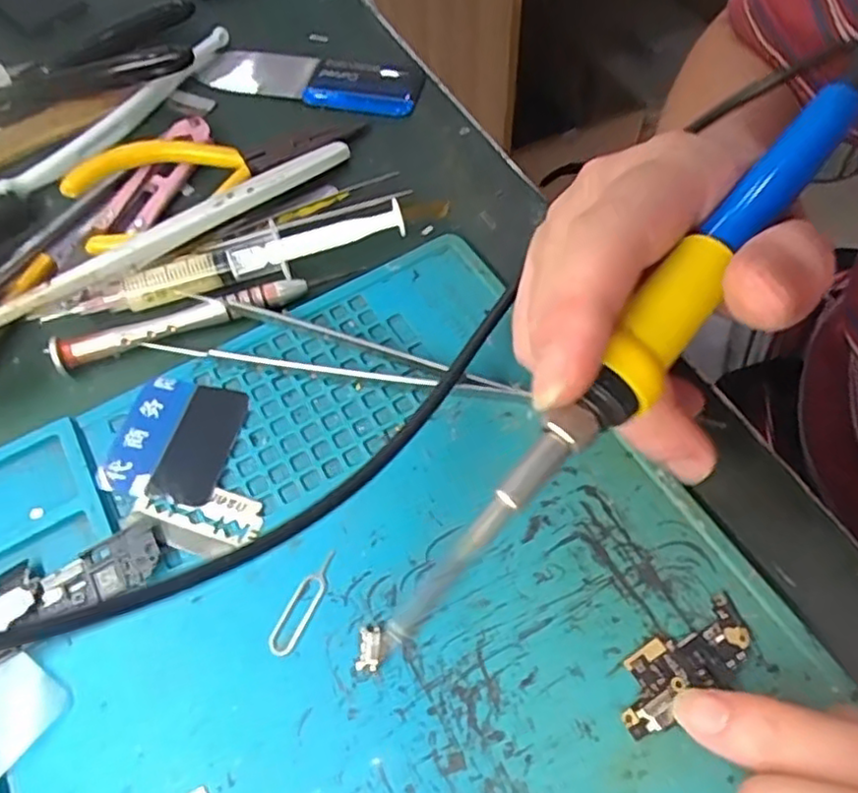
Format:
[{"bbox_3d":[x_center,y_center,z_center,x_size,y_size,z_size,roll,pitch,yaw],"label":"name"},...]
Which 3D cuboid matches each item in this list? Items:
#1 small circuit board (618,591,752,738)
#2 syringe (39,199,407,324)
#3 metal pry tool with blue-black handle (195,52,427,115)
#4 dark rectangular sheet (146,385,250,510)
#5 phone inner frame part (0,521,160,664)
[{"bbox_3d":[0.070,0.074,0.181,0.044,0.004,0.018,-33,63,-13],"label":"small circuit board"},{"bbox_3d":[-0.078,-0.054,0.257,0.137,0.012,0.022,-16,60,-6],"label":"syringe"},{"bbox_3d":[-0.057,-0.155,0.318,0.106,0.008,0.032,9,61,8],"label":"metal pry tool with blue-black handle"},{"bbox_3d":[-0.078,0.015,0.223,0.021,0.004,0.043,10,61,9],"label":"dark rectangular sheet"},{"bbox_3d":[-0.114,0.058,0.197,0.065,0.007,0.026,-28,62,-13],"label":"phone inner frame part"}]

